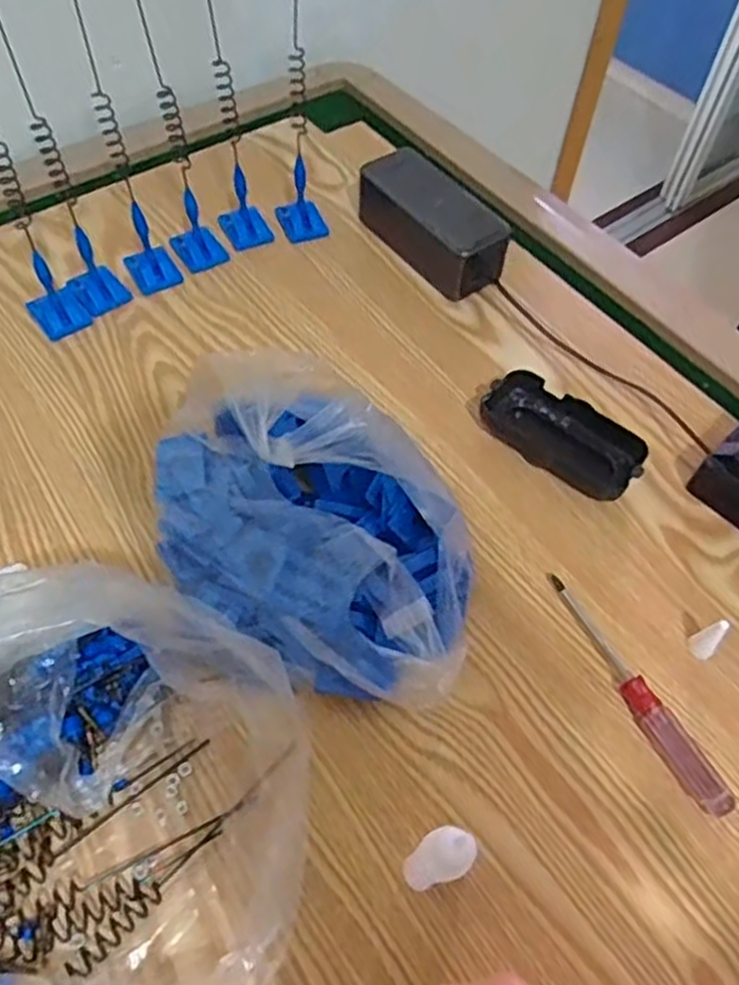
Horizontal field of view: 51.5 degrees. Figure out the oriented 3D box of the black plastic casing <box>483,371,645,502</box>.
[{"bbox_3d":[0.131,-0.040,0.520,0.110,0.024,0.051,37,62,19],"label":"black plastic casing"}]

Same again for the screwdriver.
[{"bbox_3d":[0.149,0.109,0.428,0.020,0.018,0.146,-24,61,-18],"label":"screwdriver"}]

